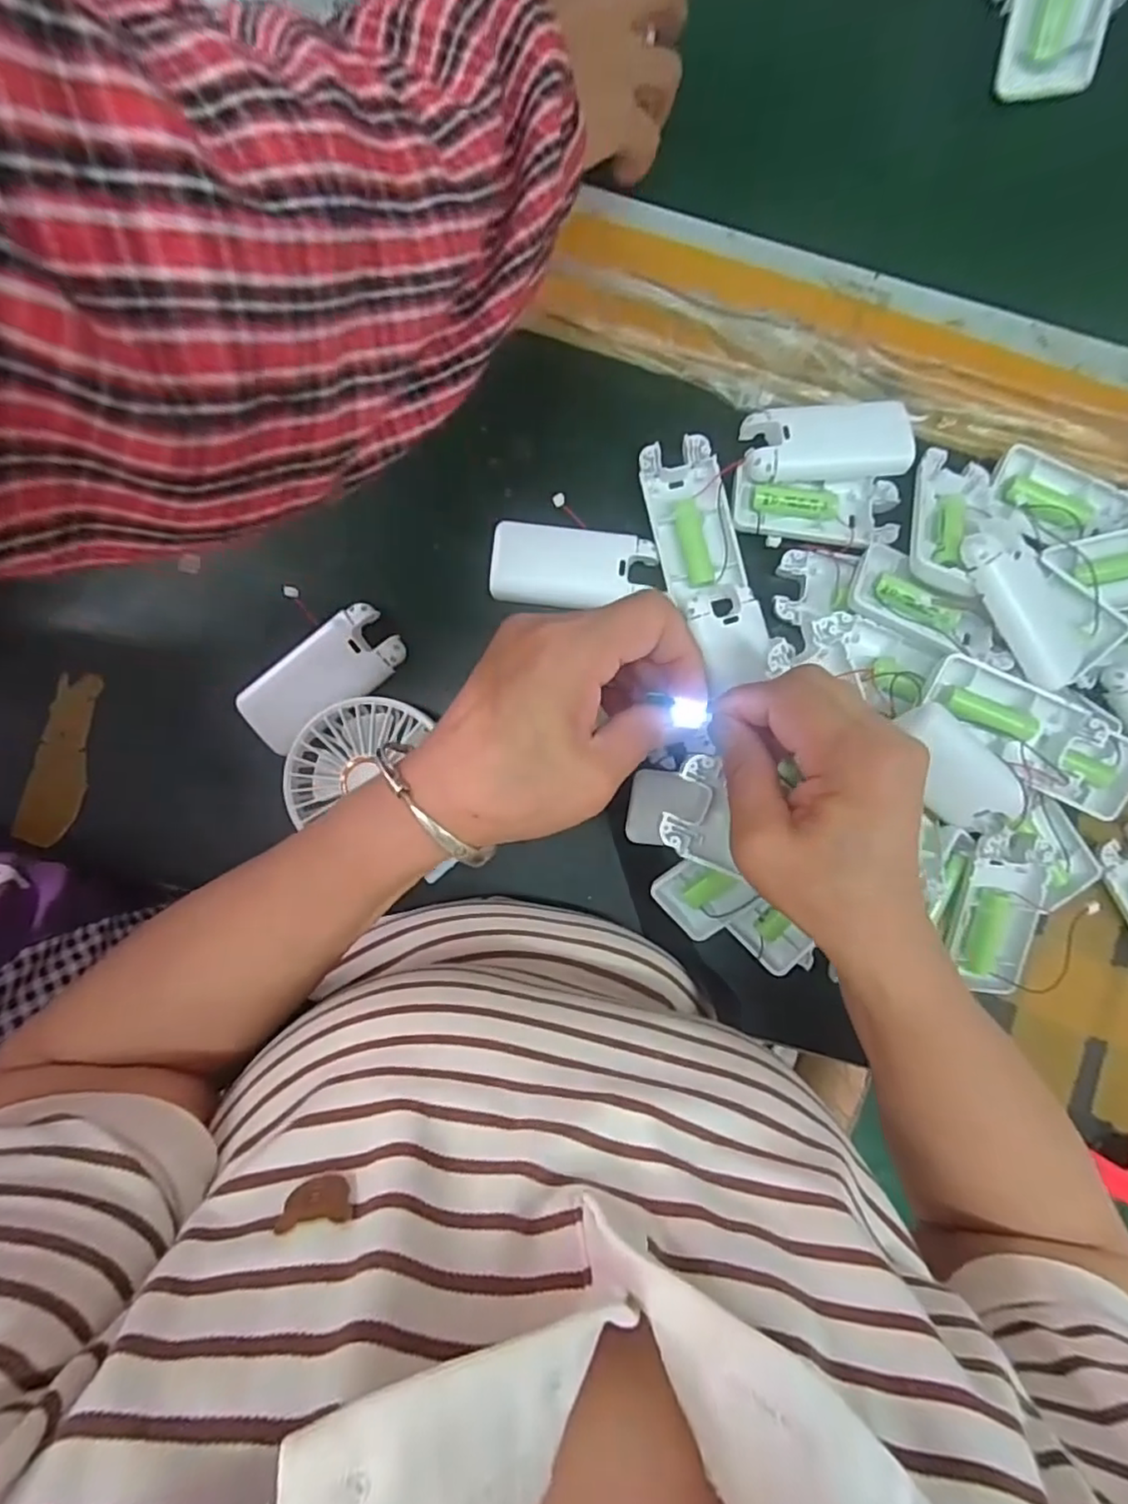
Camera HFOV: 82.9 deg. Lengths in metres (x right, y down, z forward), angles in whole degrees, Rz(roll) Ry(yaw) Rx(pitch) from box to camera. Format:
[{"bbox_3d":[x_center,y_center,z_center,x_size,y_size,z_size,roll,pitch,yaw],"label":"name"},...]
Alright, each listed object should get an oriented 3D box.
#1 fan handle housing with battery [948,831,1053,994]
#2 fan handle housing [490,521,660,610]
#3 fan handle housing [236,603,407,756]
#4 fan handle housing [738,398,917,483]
[{"bbox_3d":[0.242,0.092,0.354,0.043,0.021,0.090,6,94,-1],"label":"fan handle housing with battery"},{"bbox_3d":[0.005,-0.105,0.366,0.090,0.020,0.042,4,94,-1],"label":"fan handle housing"},{"bbox_3d":[-0.137,-0.042,0.363,0.094,0.021,0.044,-37,94,2],"label":"fan handle housing"},{"bbox_3d":[0.149,-0.179,0.363,0.092,0.019,0.045,-5,94,-1],"label":"fan handle housing"}]

